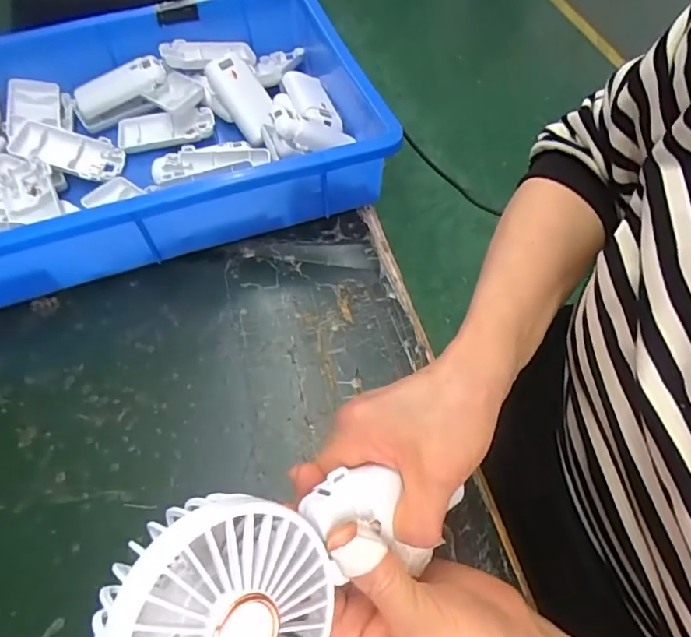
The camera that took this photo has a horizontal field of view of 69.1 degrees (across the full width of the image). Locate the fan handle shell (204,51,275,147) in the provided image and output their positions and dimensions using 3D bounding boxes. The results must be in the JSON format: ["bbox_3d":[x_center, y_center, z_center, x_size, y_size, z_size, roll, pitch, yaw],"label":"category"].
[{"bbox_3d":[-0.100,-0.217,0.499,0.042,0.024,0.096,-29,93,-16],"label":"fan handle shell"}]

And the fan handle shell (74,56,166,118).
[{"bbox_3d":[-0.230,-0.236,0.515,0.095,0.018,0.043,-21,85,6],"label":"fan handle shell"}]

